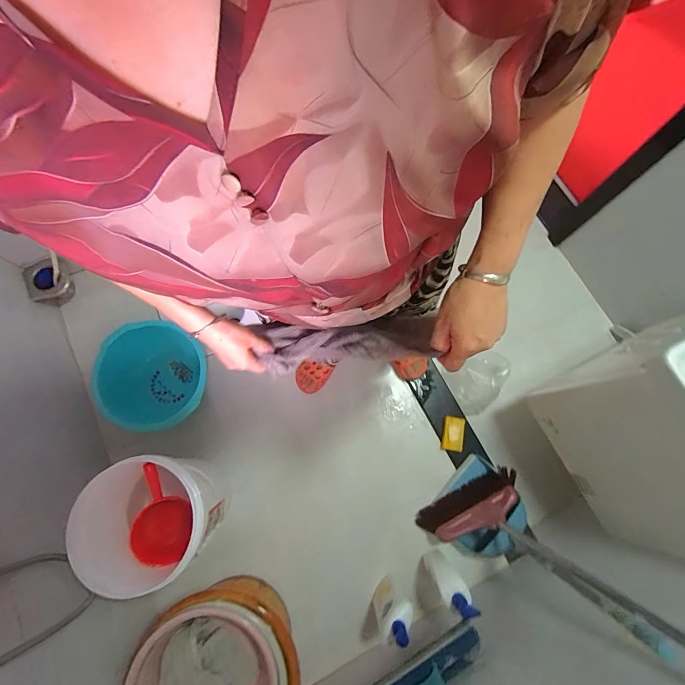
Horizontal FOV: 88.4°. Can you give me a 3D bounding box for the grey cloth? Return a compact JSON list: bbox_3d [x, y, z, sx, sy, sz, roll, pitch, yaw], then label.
[{"bbox_3d":[0.007,0.009,0.552,0.264,0.114,0.088,0,73,31],"label":"grey cloth"}]

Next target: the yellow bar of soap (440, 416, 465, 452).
[{"bbox_3d":[0.372,0.308,1.182,0.071,0.034,0.116,12,75,3],"label":"yellow bar of soap"}]

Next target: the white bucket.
[{"bbox_3d":[-0.494,0.445,0.967,0.289,0.344,0.306,0,75,0],"label":"white bucket"}]

